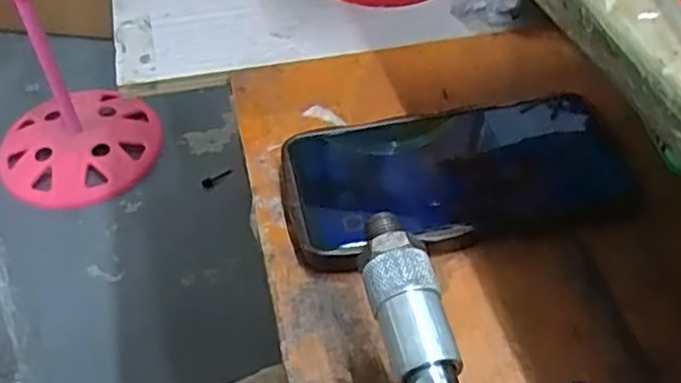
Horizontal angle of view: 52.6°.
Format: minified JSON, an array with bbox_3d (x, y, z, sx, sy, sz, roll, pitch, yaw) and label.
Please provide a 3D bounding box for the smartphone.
[{"bbox_3d":[0.057,-0.009,0.340,0.166,0.016,0.079,-8,50,-7],"label":"smartphone"}]

